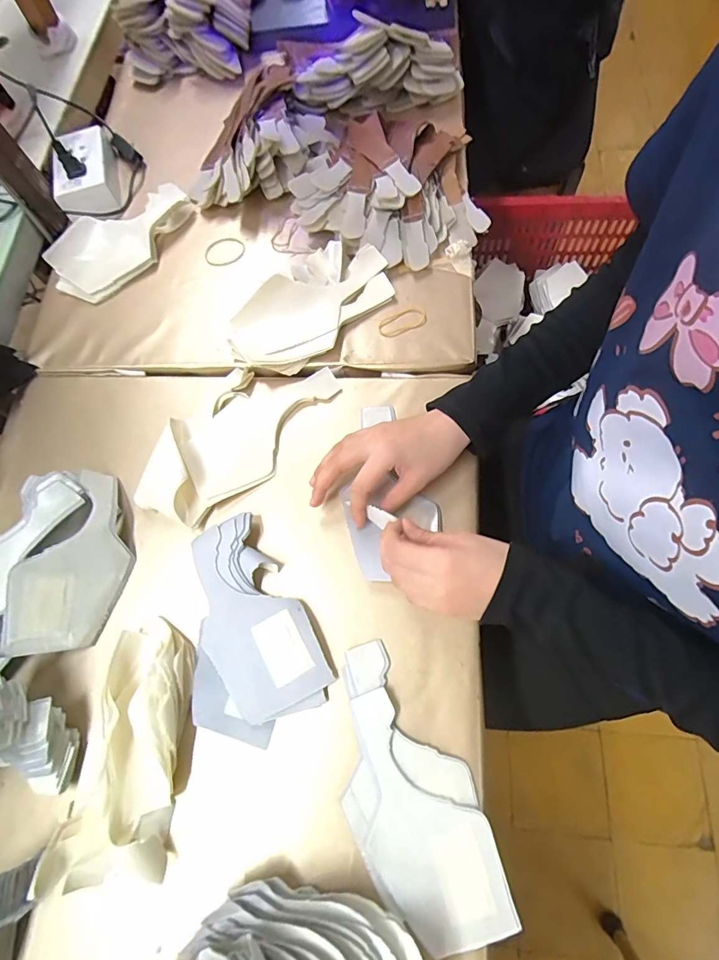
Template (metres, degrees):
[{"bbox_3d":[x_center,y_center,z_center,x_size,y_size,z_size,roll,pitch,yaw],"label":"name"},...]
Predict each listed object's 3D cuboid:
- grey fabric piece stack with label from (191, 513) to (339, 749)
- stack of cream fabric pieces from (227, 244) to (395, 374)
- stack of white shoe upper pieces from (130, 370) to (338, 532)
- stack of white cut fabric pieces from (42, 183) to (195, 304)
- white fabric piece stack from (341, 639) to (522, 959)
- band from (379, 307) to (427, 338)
[{"bbox_3d":[-0.113,0.131,0.390,0.118,0.016,0.184,-30,73,-9],"label":"grey fabric piece stack with label"},{"bbox_3d":[-0.052,-0.194,0.492,0.190,0.035,0.093,-40,75,-12],"label":"stack of cream fabric pieces"},{"bbox_3d":[-0.127,-0.055,0.452,0.222,0.018,0.110,-42,75,-13],"label":"stack of white shoe upper pieces"},{"bbox_3d":[-0.289,-0.299,0.538,0.078,0.041,0.191,41,77,15],"label":"stack of white cut fabric pieces"},{"bbox_3d":[0.038,0.244,0.348,0.097,0.010,0.214,-18,71,-5],"label":"white fabric piece stack"},{"bbox_3d":[0.048,-0.178,0.490,0.054,0.004,0.028,-25,71,-3],"label":"band"}]

